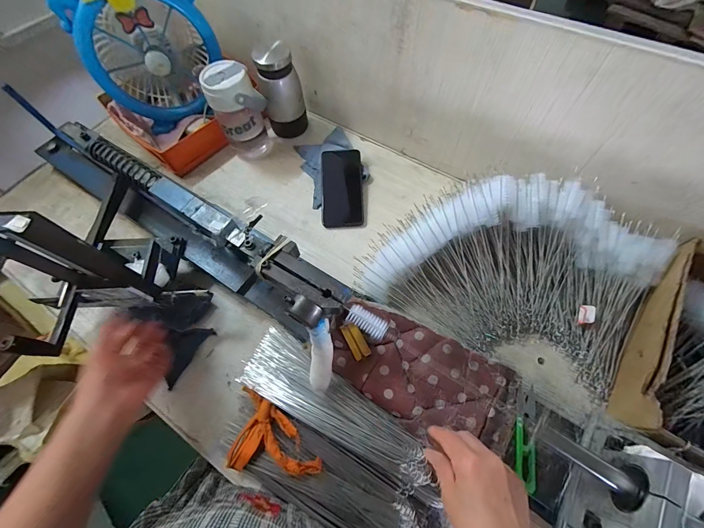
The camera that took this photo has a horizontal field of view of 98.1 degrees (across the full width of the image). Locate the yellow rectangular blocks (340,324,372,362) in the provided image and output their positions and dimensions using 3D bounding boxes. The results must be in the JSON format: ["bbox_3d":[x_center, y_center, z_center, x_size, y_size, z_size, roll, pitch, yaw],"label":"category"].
[{"bbox_3d":[0.004,0.102,0.405,0.021,0.004,0.049,-29,80,-12],"label":"yellow rectangular blocks"}]

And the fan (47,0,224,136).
[{"bbox_3d":[-0.378,-0.426,0.563,0.218,0.275,0.144,-19,66,-8],"label":"fan"}]

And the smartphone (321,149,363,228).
[{"bbox_3d":[-0.019,-0.145,0.579,0.074,0.008,0.157,-1,77,0],"label":"smartphone"}]

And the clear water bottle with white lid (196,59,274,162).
[{"bbox_3d":[-0.209,-0.282,0.573,0.093,0.150,0.078,-23,67,-9],"label":"clear water bottle with white lid"}]

